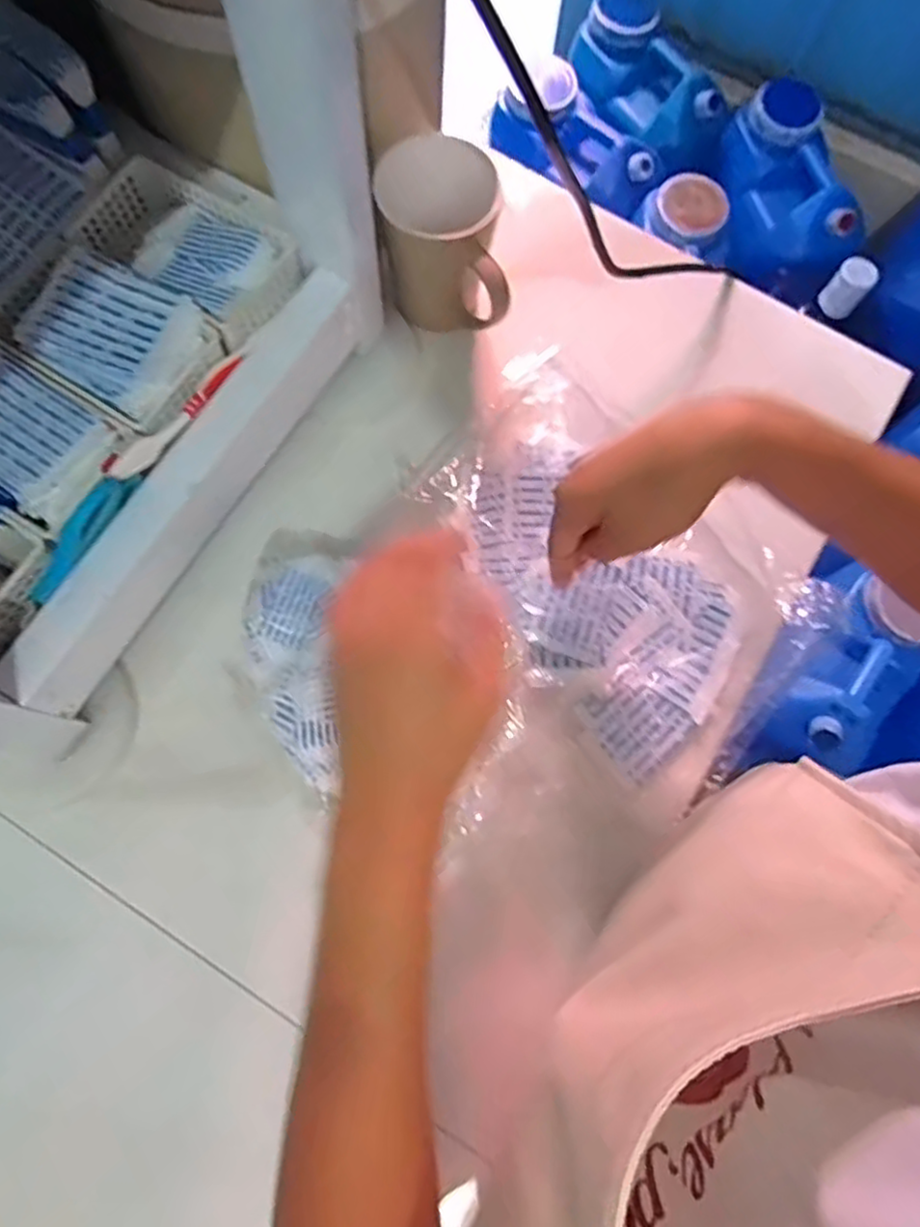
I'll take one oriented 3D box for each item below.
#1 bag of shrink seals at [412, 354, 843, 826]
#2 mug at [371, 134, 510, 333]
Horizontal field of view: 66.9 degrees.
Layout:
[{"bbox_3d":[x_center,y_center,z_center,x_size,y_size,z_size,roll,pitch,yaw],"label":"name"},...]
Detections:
[{"bbox_3d":[0.097,-0.031,0.459,0.172,0.036,0.267,-41,80,-12],"label":"bag of shrink seals"},{"bbox_3d":[-0.013,-0.234,0.465,0.079,0.097,0.094,-3,75,-3],"label":"mug"}]

